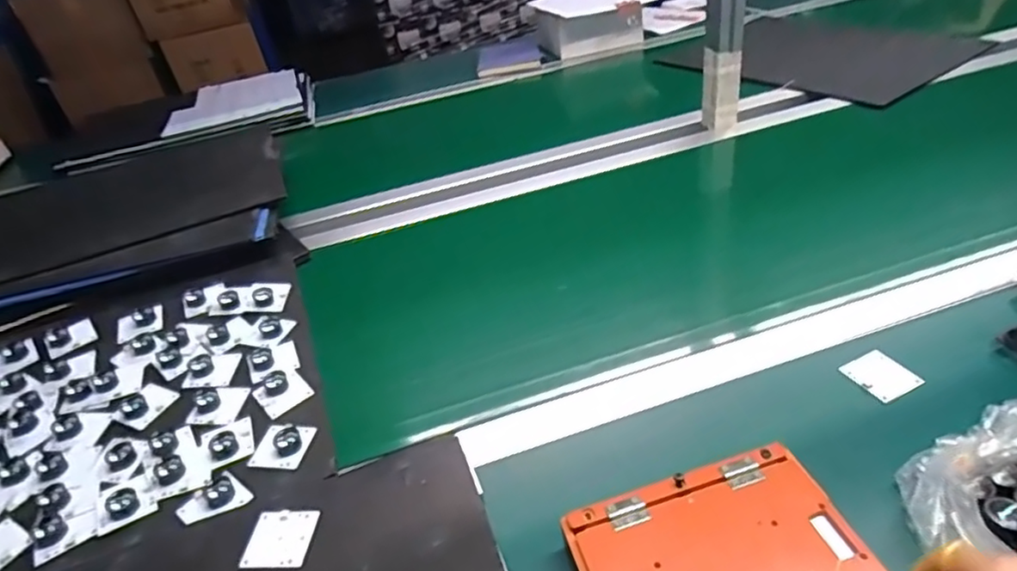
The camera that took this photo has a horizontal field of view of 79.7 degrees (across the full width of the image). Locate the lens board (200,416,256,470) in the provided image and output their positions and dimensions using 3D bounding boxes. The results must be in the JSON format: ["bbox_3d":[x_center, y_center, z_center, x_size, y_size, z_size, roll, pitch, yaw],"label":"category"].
[{"bbox_3d":[-0.256,0.138,0.552,0.044,0.012,0.045,-23,38,-19],"label":"lens board"}]

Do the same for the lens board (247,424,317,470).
[{"bbox_3d":[-0.203,0.137,0.541,0.047,0.016,0.044,-1,36,12],"label":"lens board"}]

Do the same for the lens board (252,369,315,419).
[{"bbox_3d":[-0.224,0.102,0.600,0.045,0.016,0.047,-34,42,-30],"label":"lens board"}]

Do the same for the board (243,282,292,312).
[{"bbox_3d":[-0.282,0.012,0.715,0.043,0.015,0.041,-3,36,9],"label":"board"}]

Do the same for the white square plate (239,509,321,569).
[{"bbox_3d":[-0.172,0.191,0.459,0.048,0.004,0.045,-3,41,7],"label":"white square plate"}]

